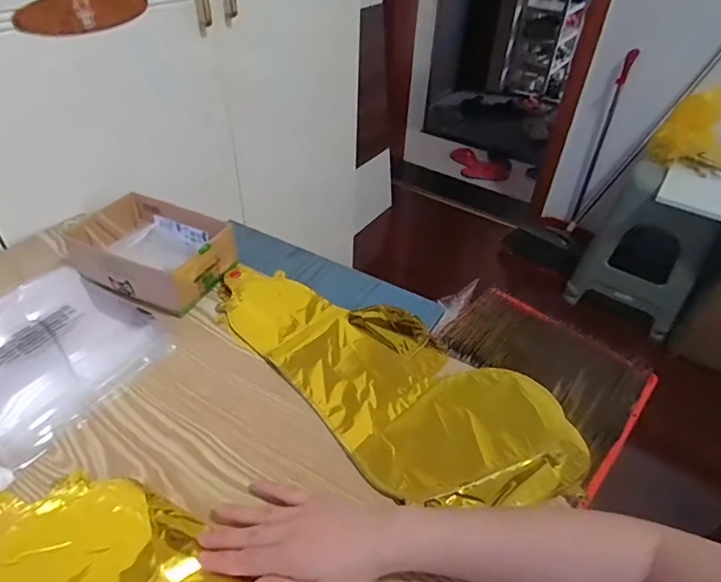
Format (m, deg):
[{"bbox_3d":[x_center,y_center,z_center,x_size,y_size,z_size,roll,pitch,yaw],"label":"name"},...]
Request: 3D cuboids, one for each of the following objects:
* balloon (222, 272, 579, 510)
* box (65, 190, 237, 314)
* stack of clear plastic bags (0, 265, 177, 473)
[{"bbox_3d":[0.015,0.084,0.532,0.441,0.016,0.196,30,48,28],"label":"balloon"},{"bbox_3d":[-0.272,-0.056,0.628,0.180,0.063,0.131,16,43,16],"label":"box"},{"bbox_3d":[-0.370,0.067,0.547,0.244,0.005,0.219,24,45,23],"label":"stack of clear plastic bags"}]

